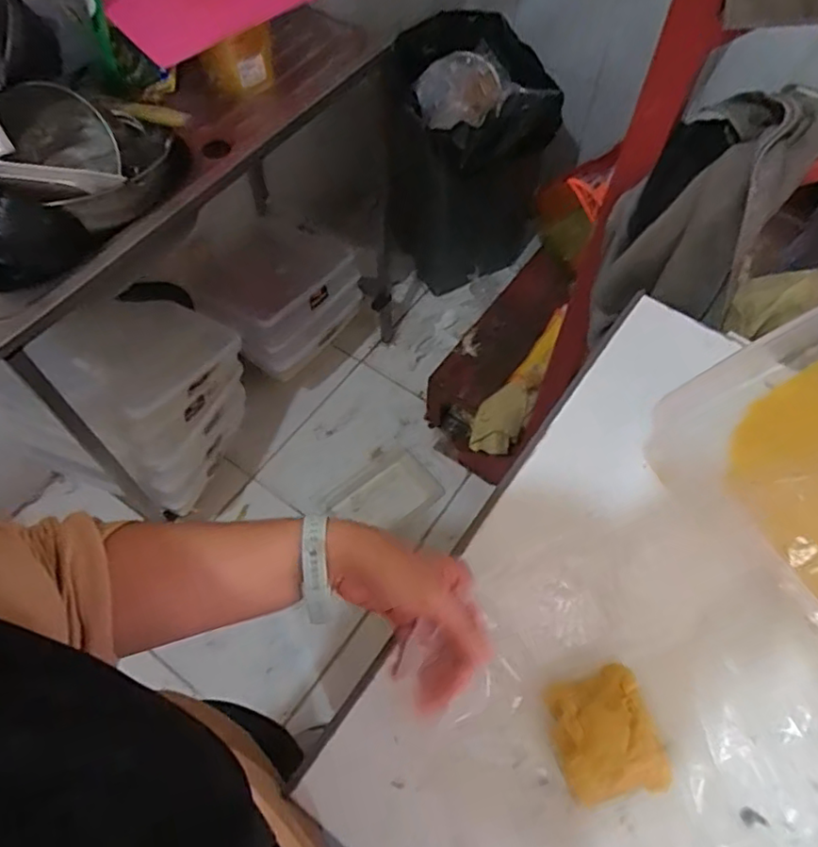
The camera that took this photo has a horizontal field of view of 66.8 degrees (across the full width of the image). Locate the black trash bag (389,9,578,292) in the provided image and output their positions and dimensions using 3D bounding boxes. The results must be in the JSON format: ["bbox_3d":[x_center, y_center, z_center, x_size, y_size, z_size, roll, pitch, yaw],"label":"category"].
[{"bbox_3d":[0.183,-0.646,1.563,0.462,0.578,0.281,0,61,0],"label":"black trash bag"}]

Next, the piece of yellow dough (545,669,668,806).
[{"bbox_3d":[0.129,0.205,0.409,0.066,0.030,0.073,-12,61,-6],"label":"piece of yellow dough"}]

